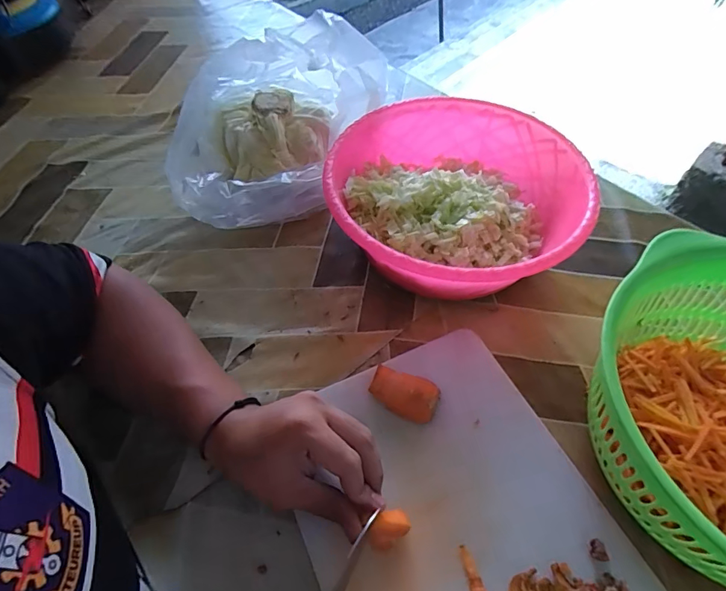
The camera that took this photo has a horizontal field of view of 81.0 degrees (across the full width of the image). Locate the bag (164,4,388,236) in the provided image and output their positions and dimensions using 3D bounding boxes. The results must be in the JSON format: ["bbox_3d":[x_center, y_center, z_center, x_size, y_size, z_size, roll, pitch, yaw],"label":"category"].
[{"bbox_3d":[-0.095,-0.187,0.457,0.240,0.143,0.165,-28,59,-17],"label":"bag"}]

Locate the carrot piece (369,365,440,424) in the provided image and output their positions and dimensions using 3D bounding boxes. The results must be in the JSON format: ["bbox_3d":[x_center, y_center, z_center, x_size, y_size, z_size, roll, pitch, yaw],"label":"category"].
[{"bbox_3d":[0.033,0.080,0.340,0.053,0.023,0.029,15,55,11],"label":"carrot piece"}]

